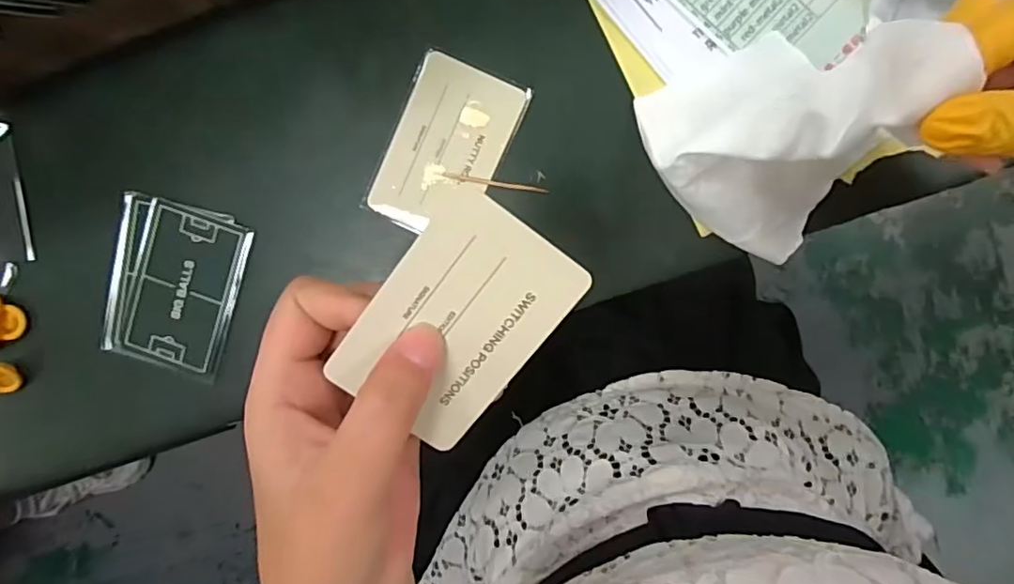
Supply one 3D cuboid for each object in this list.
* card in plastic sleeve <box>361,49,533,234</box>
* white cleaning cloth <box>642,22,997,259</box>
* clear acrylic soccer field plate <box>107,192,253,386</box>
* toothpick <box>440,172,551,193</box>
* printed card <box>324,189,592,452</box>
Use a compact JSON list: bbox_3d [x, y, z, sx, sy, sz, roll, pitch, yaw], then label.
[{"bbox_3d":[-0.031,-0.072,0.295,0.058,0.004,0.085,24,96,2],"label":"card in plastic sleeve"},{"bbox_3d":[0.113,-0.059,0.234,0.086,0.093,0.092,-26,94,8],"label":"white cleaning cloth"},{"bbox_3d":[-0.178,-0.003,0.312,0.071,0.007,0.087,15,99,3],"label":"clear acrylic soccer field plate"},{"bbox_3d":[-0.006,-0.054,0.294,0.053,0.004,0.004,10,98,4],"label":"toothpick"},{"bbox_3d":[-0.017,0.011,0.196,0.053,0.004,0.082,35,107,-10],"label":"printed card"}]

